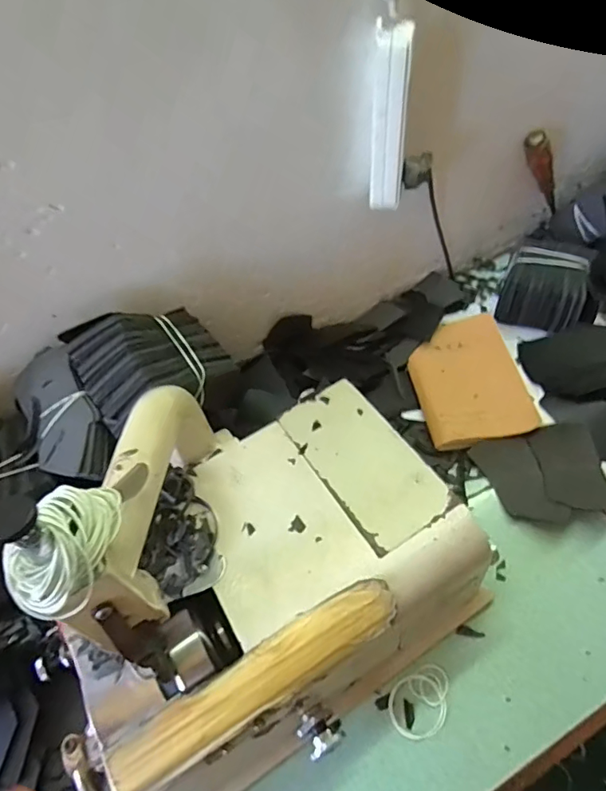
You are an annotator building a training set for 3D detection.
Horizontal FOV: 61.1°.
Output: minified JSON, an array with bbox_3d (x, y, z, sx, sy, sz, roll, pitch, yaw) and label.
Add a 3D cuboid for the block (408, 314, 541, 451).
[{"bbox_3d":[0.217,-0.024,0.688,0.134,0.028,0.208,-7,54,1],"label":"block"}]

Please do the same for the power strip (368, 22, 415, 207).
[{"bbox_3d":[0.090,-0.283,0.539,0.036,0.170,0.030,0,54,6],"label":"power strip"}]

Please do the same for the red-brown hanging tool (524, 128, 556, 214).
[{"bbox_3d":[0.366,-0.329,0.775,0.030,0.192,0.024,-49,57,13],"label":"red-brown hanging tool"}]

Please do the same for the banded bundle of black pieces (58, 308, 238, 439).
[{"bbox_3d":[-0.153,-0.038,0.520,0.141,0.064,0.116,-29,57,-15],"label":"banded bundle of black pieces"}]

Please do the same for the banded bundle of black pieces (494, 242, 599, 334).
[{"bbox_3d":[0.357,-0.160,0.747,0.126,0.078,0.131,16,57,17],"label":"banded bundle of black pieces"}]

